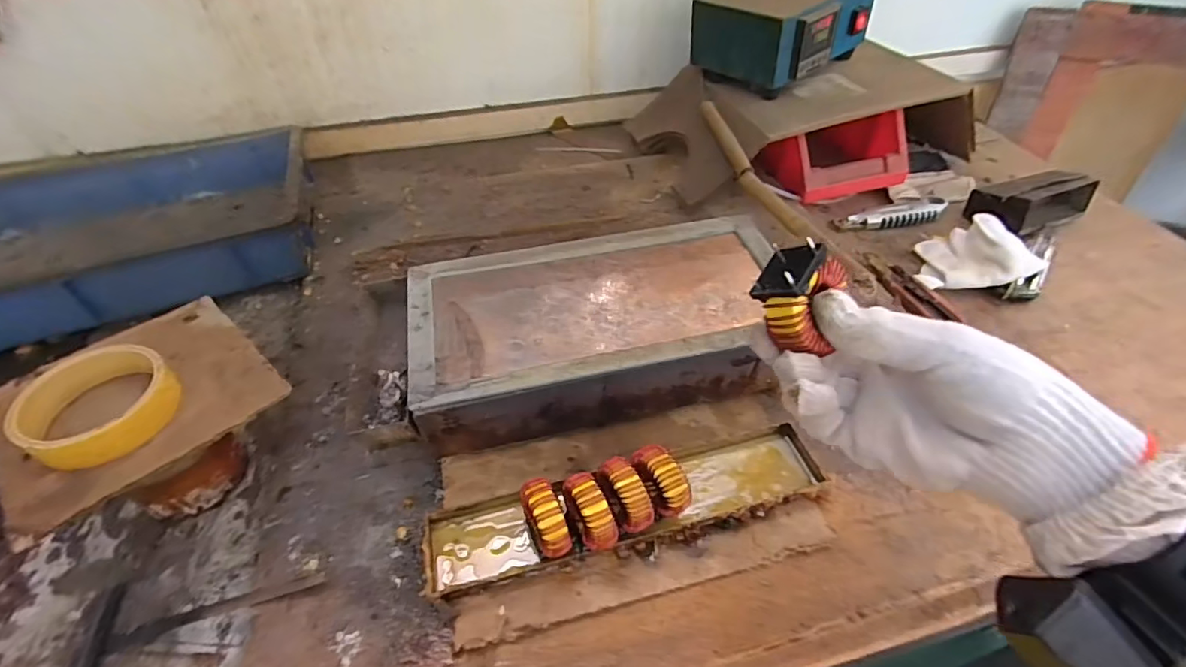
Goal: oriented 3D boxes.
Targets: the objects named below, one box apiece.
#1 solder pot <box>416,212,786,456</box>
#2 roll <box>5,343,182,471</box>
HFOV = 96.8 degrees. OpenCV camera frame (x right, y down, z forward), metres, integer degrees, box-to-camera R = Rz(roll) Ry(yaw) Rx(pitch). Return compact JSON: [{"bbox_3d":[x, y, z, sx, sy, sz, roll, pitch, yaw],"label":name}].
[{"bbox_3d":[0.004,-0.001,0.478,0.315,0.091,0.179,-8,47,-7],"label":"solder pot"},{"bbox_3d":[-0.336,0.047,0.357,0.087,0.026,0.083,0,46,0],"label":"roll"}]

